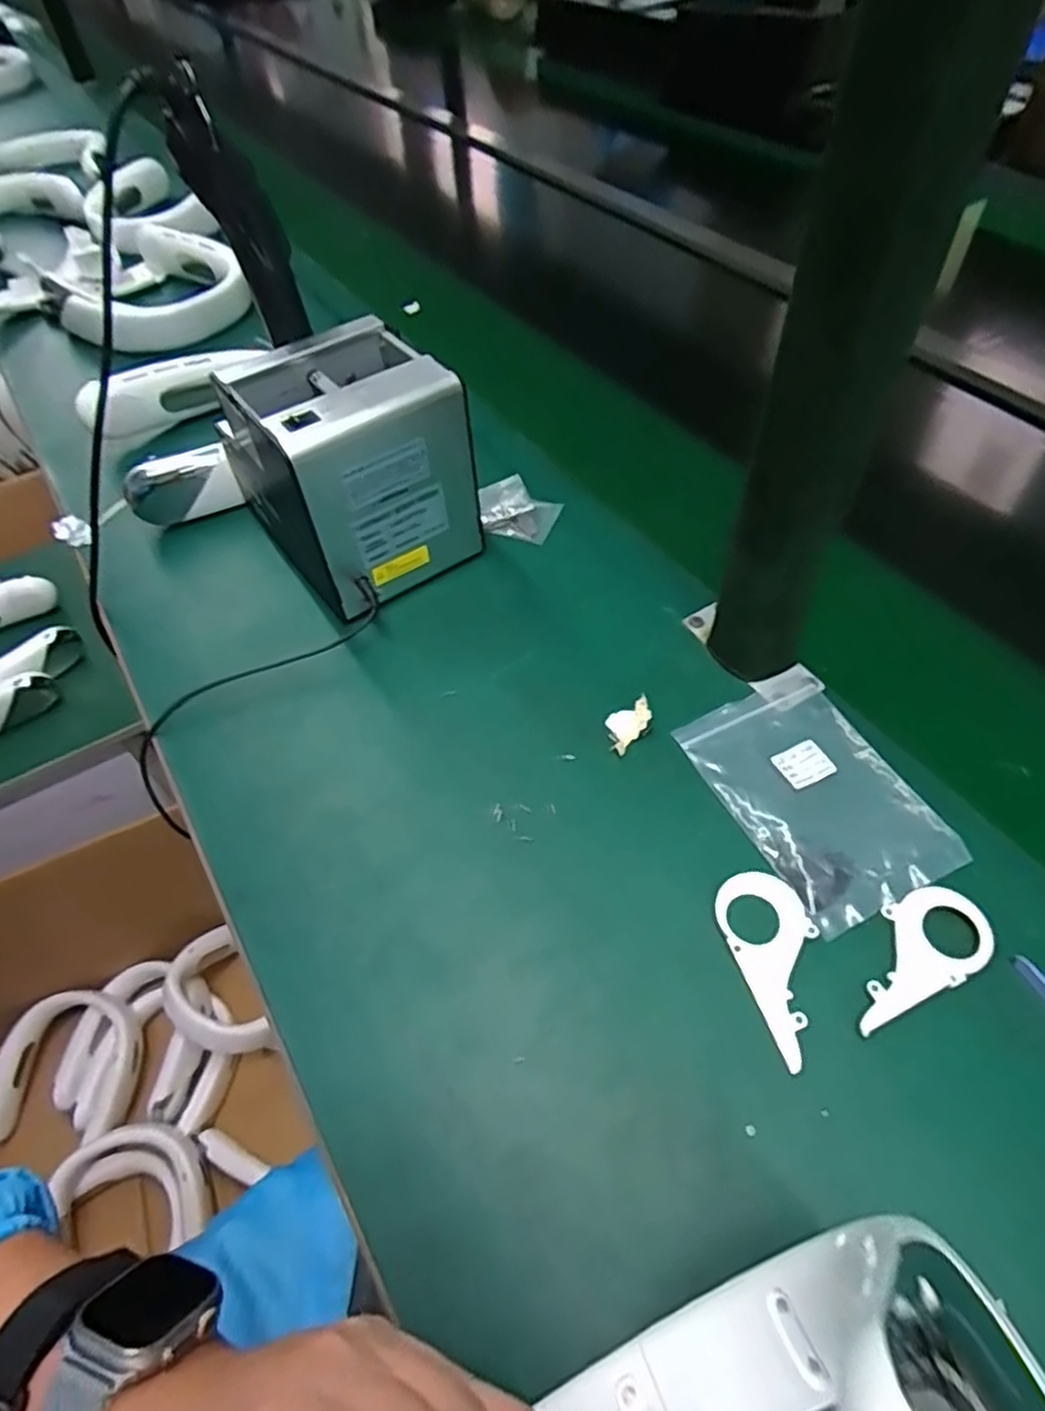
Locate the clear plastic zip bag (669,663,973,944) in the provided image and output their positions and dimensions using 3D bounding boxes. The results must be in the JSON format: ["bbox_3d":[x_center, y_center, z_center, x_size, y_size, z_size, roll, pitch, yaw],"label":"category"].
[{"bbox_3d":[0.172,0.050,0.426,0.103,0.007,0.149,-22,56,-11],"label":"clear plastic zip bag"}]

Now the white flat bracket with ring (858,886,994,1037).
[{"bbox_3d":[0.197,0.125,0.365,0.091,0.004,0.045,-23,56,-11],"label":"white flat bracket with ring"}]

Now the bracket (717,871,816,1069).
[{"bbox_3d":[0.133,0.128,0.366,0.047,0.004,0.092,-17,55,-7],"label":"bracket"}]

